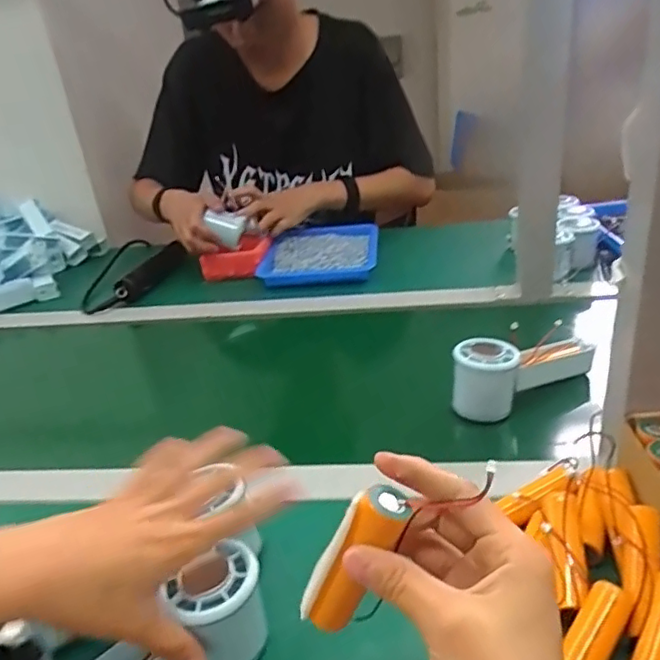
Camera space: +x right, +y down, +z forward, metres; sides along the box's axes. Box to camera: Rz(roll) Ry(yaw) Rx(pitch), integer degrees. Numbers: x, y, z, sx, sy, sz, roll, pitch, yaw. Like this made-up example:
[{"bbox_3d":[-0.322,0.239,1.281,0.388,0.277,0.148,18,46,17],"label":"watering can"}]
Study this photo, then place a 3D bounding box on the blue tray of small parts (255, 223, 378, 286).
[{"bbox_3d":[-0.013,-0.122,0.939,0.171,0.031,0.223,-3,26,8],"label":"blue tray of small parts"}]

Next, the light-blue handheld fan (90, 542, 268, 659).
[{"bbox_3d":[-0.098,0.185,0.315,0.146,0.066,0.041,-25,31,-32],"label":"light-blue handheld fan"}]

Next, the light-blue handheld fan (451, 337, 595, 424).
[{"bbox_3d":[0.181,0.031,0.554,0.145,0.057,0.043,-19,29,-24],"label":"light-blue handheld fan"}]

